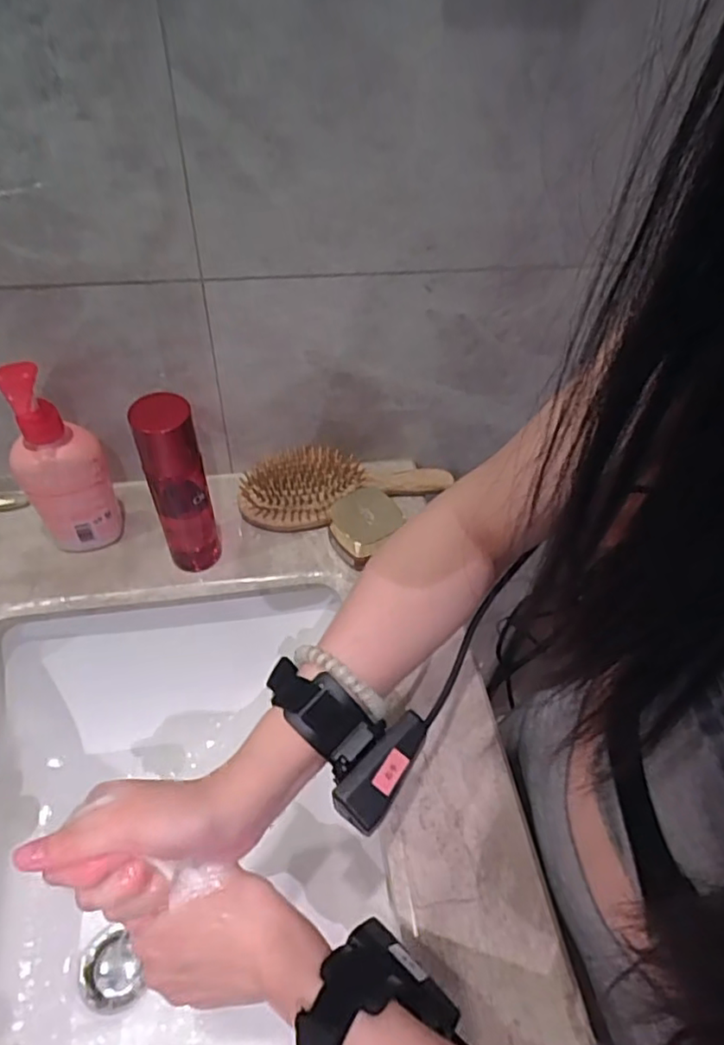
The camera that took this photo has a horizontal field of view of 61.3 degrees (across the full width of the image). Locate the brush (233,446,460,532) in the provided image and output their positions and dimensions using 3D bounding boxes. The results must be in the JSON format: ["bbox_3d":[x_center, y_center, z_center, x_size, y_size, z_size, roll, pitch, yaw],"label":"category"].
[{"bbox_3d":[-0.018,-0.046,0.624,0.214,0.041,0.081,-14,53,-14],"label":"brush"}]

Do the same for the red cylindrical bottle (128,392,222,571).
[{"bbox_3d":[-0.155,-0.028,0.517,0.046,0.178,0.045,2,50,-2],"label":"red cylindrical bottle"}]

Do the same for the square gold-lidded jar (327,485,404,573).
[{"bbox_3d":[0.002,0.003,0.580,0.059,0.045,0.066,-25,56,-22],"label":"square gold-lidded jar"}]

